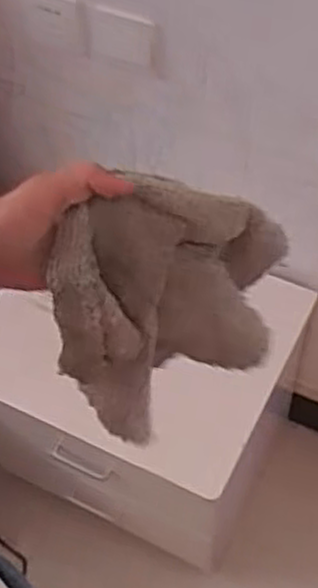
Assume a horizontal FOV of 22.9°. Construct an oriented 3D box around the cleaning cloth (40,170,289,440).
[{"bbox_3d":[0.010,0.009,0.540,0.139,0.169,0.111,1,56,6],"label":"cleaning cloth"}]

